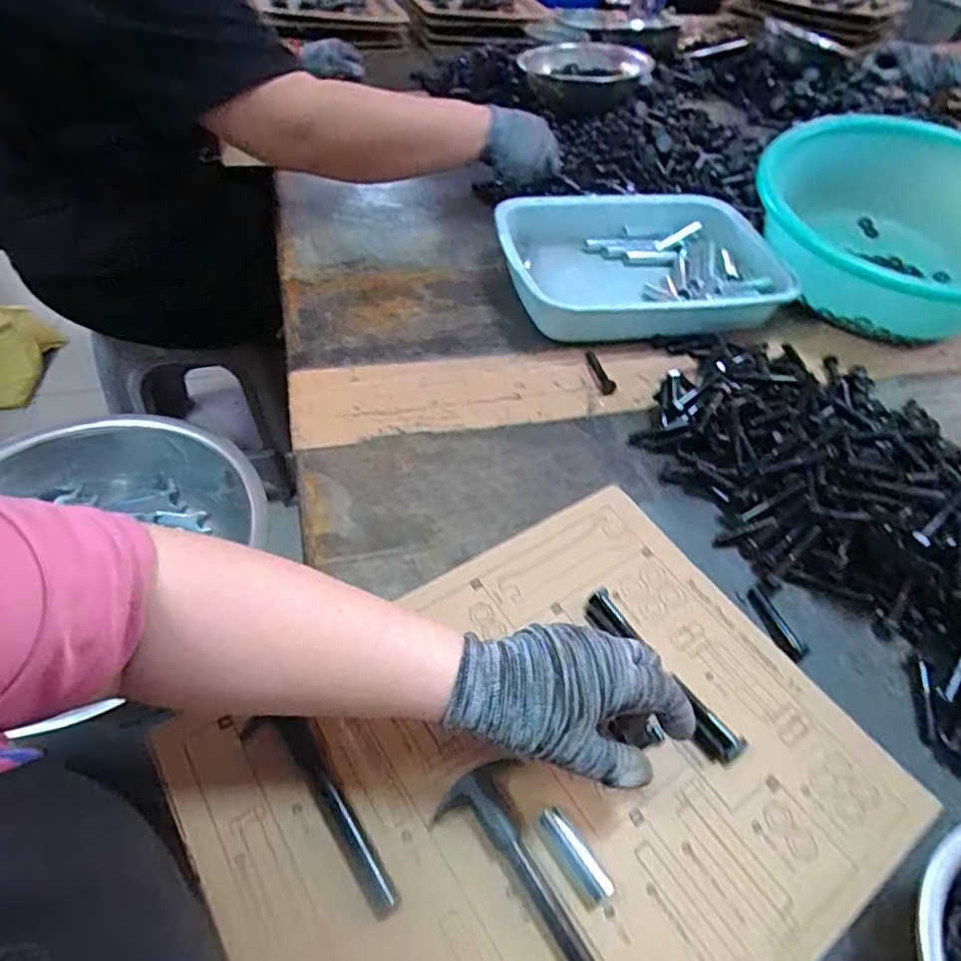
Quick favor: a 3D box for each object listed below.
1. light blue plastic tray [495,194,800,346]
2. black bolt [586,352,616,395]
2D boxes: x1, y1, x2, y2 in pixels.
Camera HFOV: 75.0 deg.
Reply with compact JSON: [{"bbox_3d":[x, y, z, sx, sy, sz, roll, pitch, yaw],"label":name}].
[{"bbox_3d":[0.187,-0.252,0.734,0.315,0.062,0.239,-4,50,-8],"label":"light blue plastic tray"},{"bbox_3d":[0.123,-0.110,0.639,0.014,0.009,0.060,-8,50,-12],"label":"black bolt"}]

